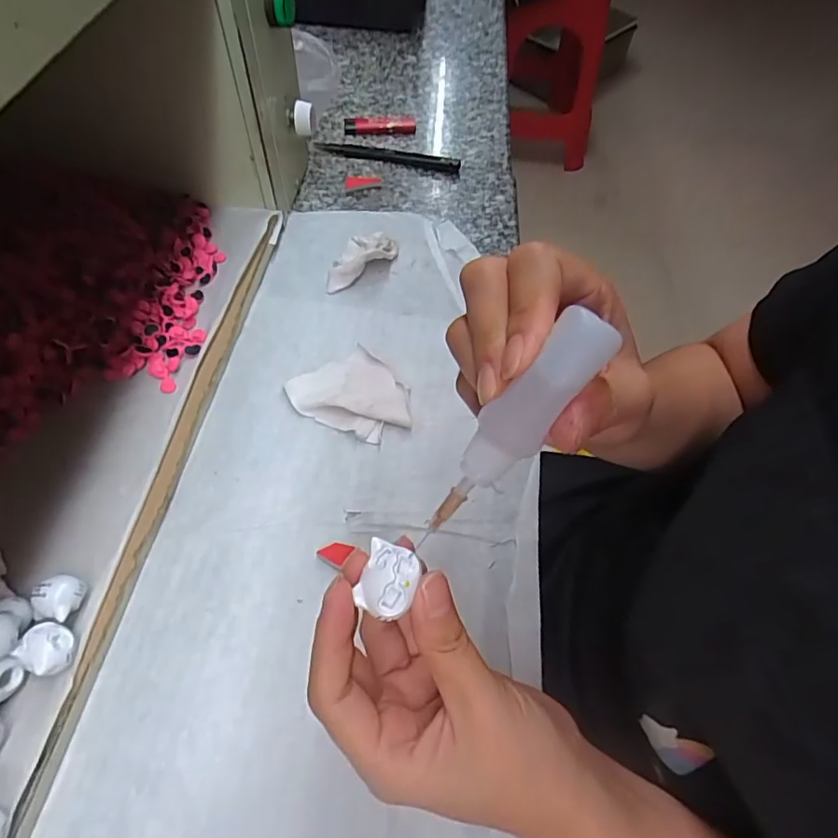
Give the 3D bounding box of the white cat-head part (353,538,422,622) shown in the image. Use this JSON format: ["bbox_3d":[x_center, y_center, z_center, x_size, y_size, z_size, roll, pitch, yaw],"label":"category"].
[{"bbox_3d":[-0.011,0.056,0.187,0.019,0.007,0.024,20,61,11],"label":"white cat-head part"}]

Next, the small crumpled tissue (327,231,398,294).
[{"bbox_3d":[-0.051,-0.131,0.432,0.031,0.021,0.074,37,63,17],"label":"small crumpled tissue"}]

